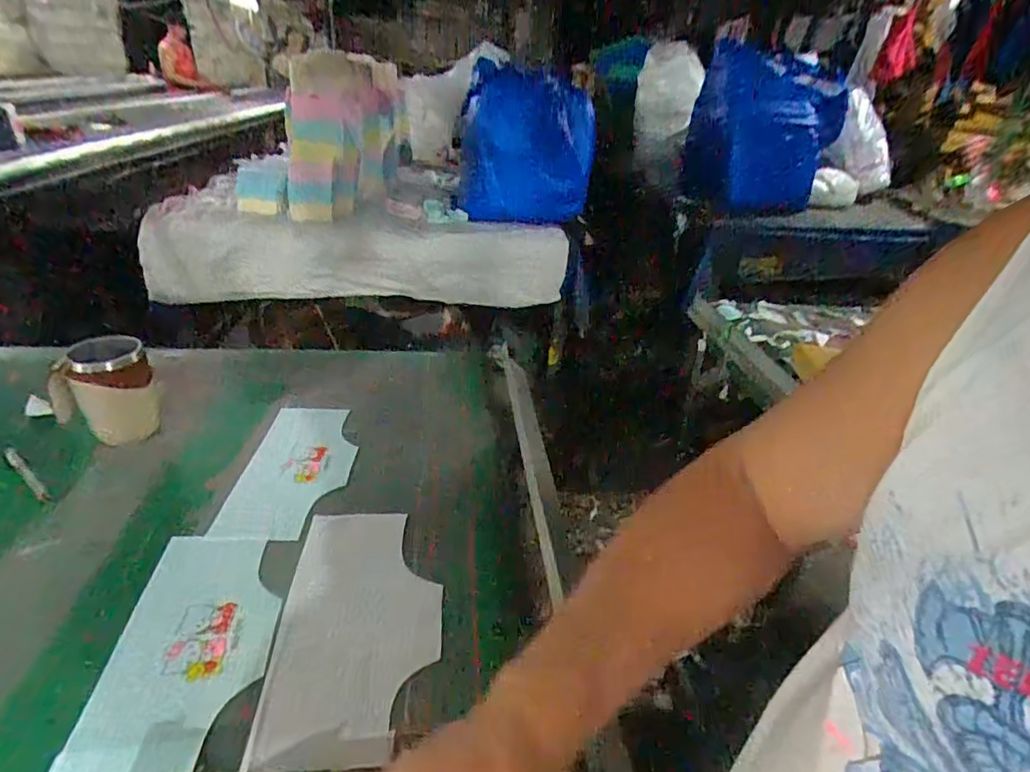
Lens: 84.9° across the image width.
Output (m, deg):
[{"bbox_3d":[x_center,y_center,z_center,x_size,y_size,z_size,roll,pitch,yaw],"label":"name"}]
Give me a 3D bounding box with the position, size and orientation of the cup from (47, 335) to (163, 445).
[{"bbox_3d":[-0.576,0.007,0.789,0.121,0.139,0.117,-19,37,-35],"label":"cup"}]

